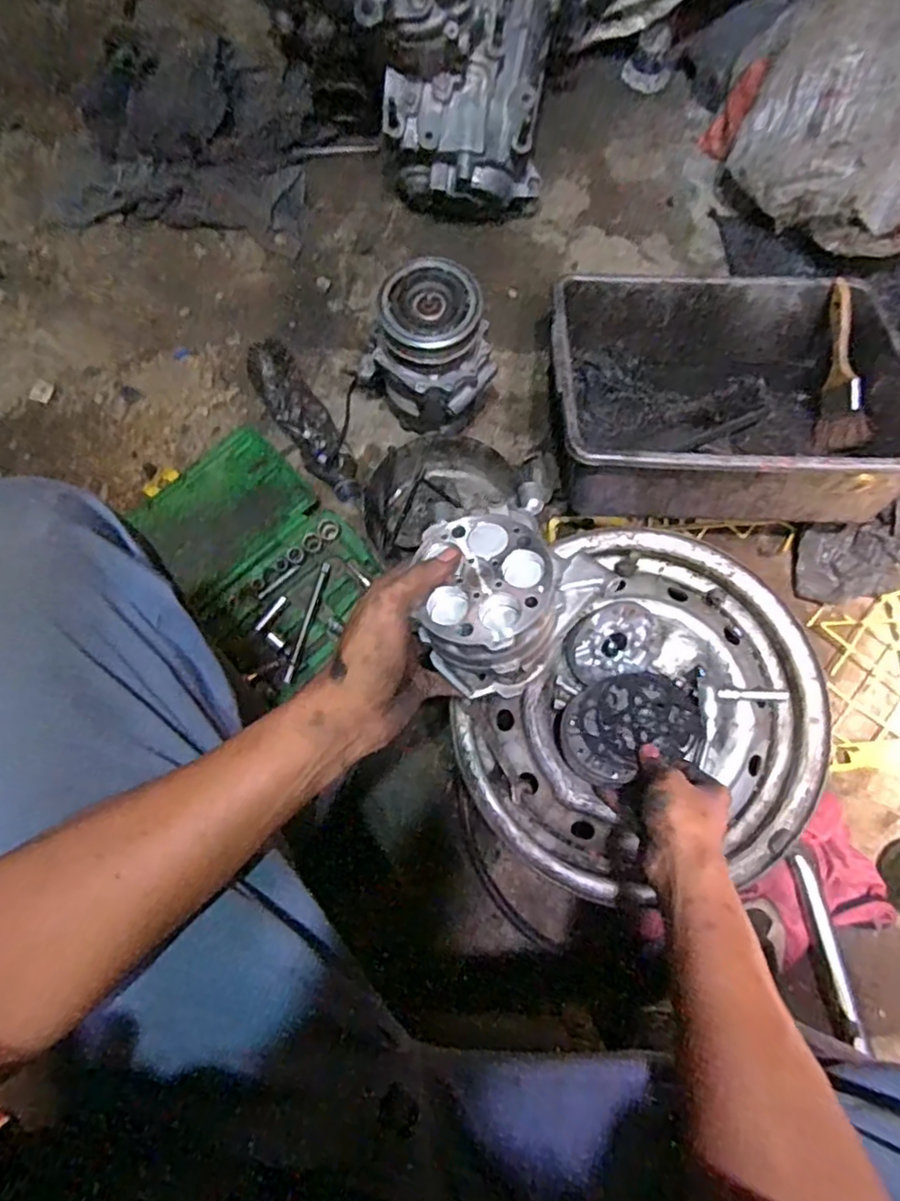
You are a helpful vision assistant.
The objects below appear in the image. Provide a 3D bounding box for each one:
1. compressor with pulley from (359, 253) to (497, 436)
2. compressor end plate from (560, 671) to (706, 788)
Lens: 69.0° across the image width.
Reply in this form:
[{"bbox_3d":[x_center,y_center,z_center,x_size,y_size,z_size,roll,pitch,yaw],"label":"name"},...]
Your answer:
[{"bbox_3d":[-0.030,-0.287,0.776,0.153,0.188,0.119,37,79,9],"label":"compressor with pulley"},{"bbox_3d":[0.167,0.113,0.603,0.132,0.030,0.092,-16,77,-3],"label":"compressor end plate"}]

